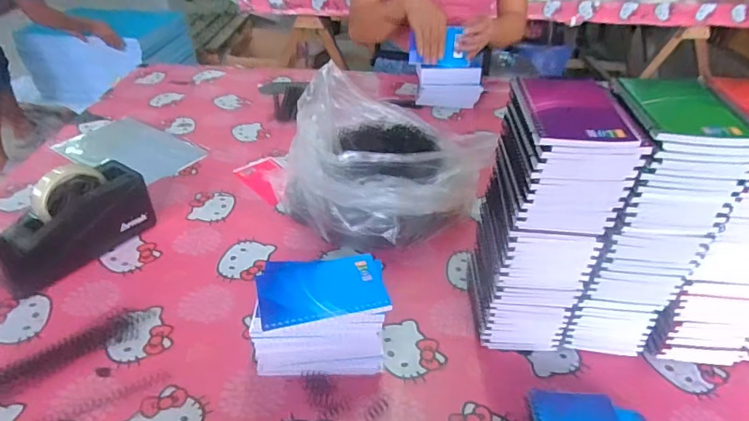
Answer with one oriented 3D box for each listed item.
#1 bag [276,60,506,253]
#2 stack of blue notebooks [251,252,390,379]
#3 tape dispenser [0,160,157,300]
[{"bbox_3d":[0.000,-0.073,0.732,0.279,0.154,0.228,21,39,26],"label":"bag"},{"bbox_3d":[-0.058,0.122,0.525,0.136,0.101,0.093,-5,35,-9],"label":"stack of blue notebooks"},{"bbox_3d":[-0.405,0.017,0.647,0.078,0.113,0.199,18,38,22],"label":"tape dispenser"}]

